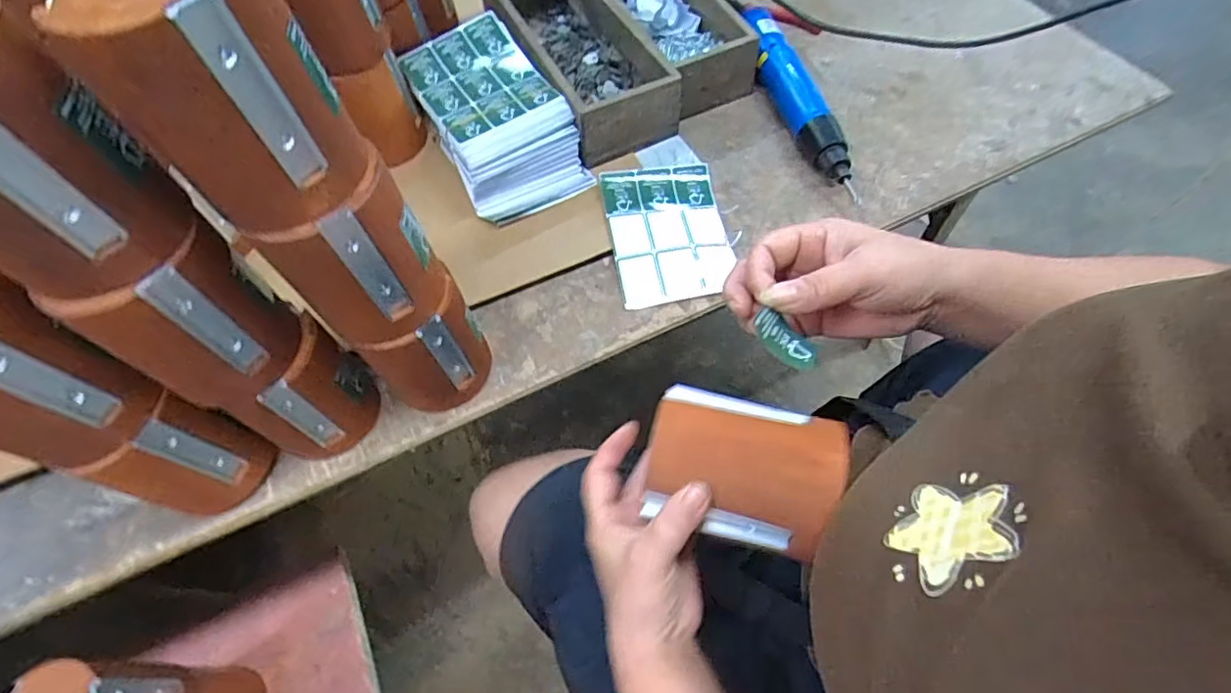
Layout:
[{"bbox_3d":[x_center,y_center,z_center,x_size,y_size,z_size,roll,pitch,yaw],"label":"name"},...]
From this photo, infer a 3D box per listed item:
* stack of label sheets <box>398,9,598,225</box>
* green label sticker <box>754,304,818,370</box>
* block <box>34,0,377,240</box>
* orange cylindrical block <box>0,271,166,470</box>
[{"bbox_3d":[-0.112,-0.211,0.533,0.107,0.073,0.178,-26,63,-11],"label":"stack of label sheets"},{"bbox_3d":[0.090,-0.004,0.301,0.037,0.006,0.024,30,59,-11],"label":"green label sticker"},{"bbox_3d":[-0.168,-0.111,0.252,0.076,0.100,0.071,-1,61,2],"label":"block"},{"bbox_3d":[-0.315,0.011,0.297,0.082,0.093,0.070,22,64,15],"label":"orange cylindrical block"}]

